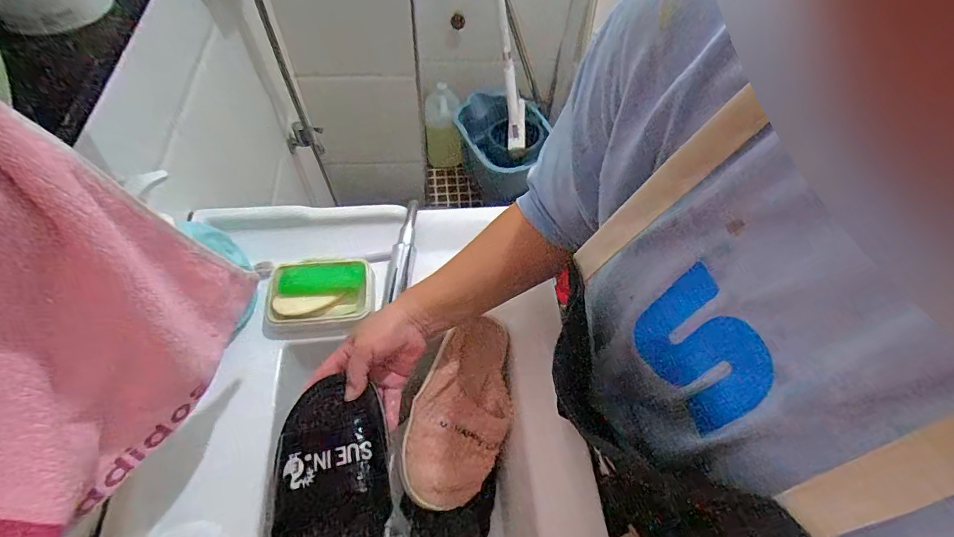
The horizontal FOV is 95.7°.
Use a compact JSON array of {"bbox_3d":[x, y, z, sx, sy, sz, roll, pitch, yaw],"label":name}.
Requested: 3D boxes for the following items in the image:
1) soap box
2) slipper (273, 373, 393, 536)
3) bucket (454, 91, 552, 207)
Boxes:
[{"bbox_3d":[-0.192,0.026,0.541,0.119,0.032,0.083,-8,60,-8],"label":"soap box"},{"bbox_3d":[-0.127,0.235,0.396,0.089,0.063,0.251,-6,74,-7],"label":"slipper"},{"bbox_3d":[0.086,-0.405,1.556,0.278,0.358,0.307,-39,68,-23],"label":"bucket"}]

